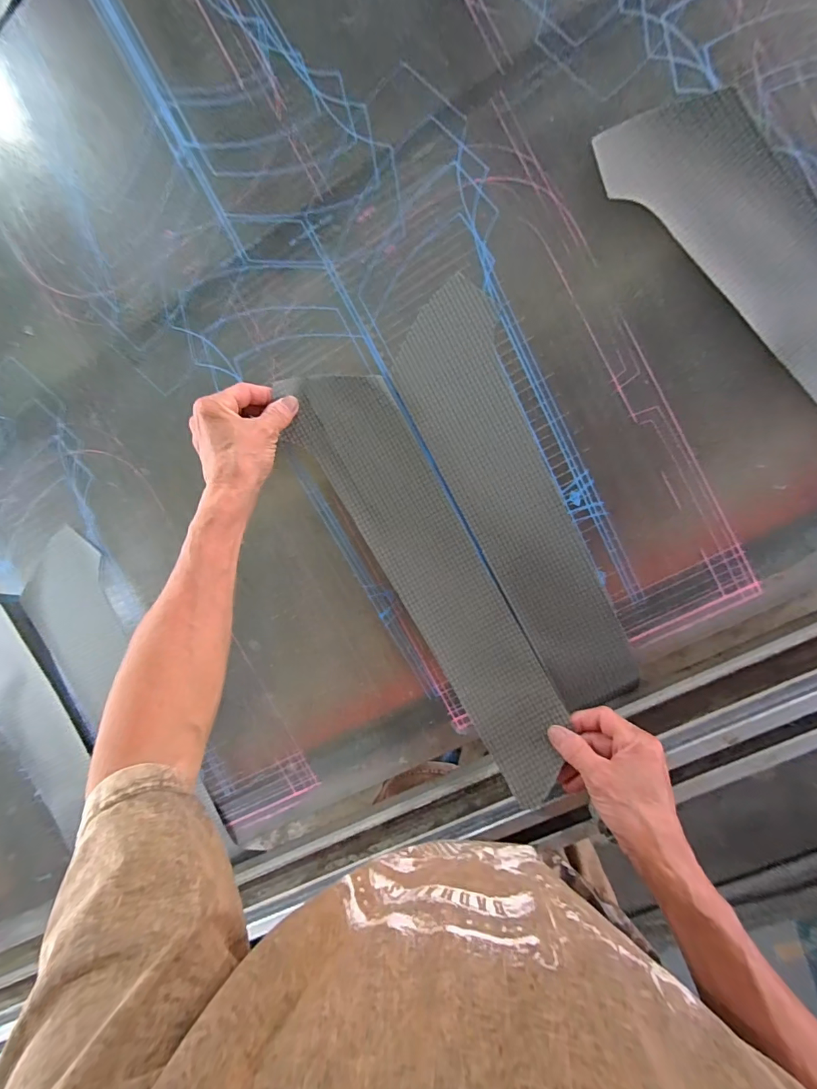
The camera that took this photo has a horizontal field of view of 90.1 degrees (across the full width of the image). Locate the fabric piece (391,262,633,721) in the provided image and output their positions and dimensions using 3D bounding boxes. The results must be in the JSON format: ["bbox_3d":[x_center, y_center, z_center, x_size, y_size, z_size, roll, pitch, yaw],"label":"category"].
[{"bbox_3d":[0.106,-0.038,0.414,0.104,0.007,0.429,-23,93,8],"label":"fabric piece"}]

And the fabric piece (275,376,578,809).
[{"bbox_3d":[0.027,0.025,0.410,0.099,0.034,0.454,-30,88,8],"label":"fabric piece"}]

